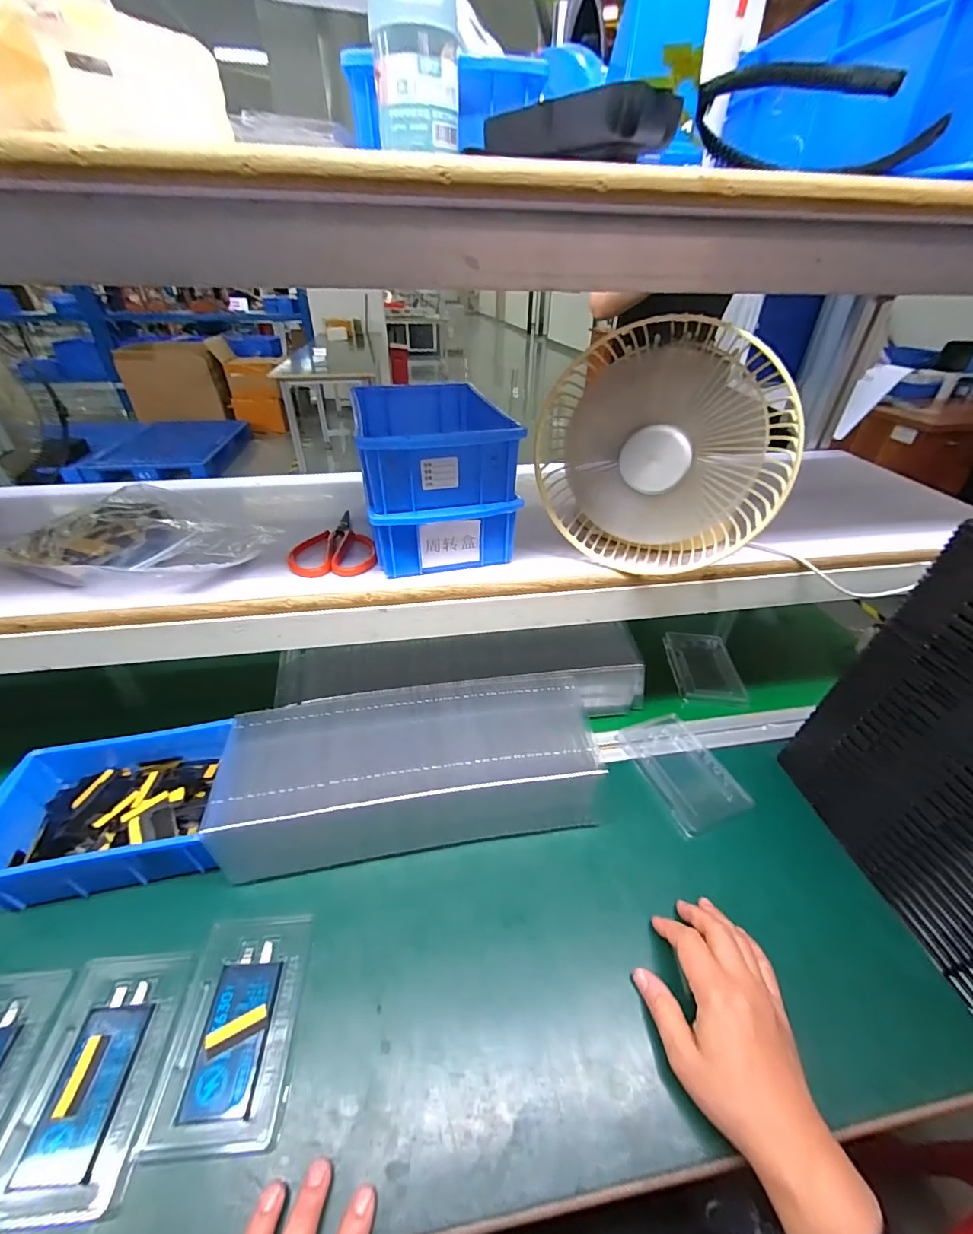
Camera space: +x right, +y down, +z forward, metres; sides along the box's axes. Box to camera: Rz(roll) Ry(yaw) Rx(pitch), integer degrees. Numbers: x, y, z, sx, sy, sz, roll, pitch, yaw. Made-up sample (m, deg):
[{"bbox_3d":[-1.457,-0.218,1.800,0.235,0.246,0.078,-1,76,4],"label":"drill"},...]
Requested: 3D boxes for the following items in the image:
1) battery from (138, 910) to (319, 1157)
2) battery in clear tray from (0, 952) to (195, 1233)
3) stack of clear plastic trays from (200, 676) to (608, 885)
[{"bbox_3d":[-0.180,0.296,0.341,0.084,0.011,0.129,-1,36,-3],"label":"battery"},{"bbox_3d":[-0.267,0.310,0.317,0.085,0.011,0.131,-2,36,-4],"label":"battery in clear tray"},{"bbox_3d":[-0.068,0.156,0.467,0.350,0.095,0.153,-7,37,-11],"label":"stack of clear plastic trays"}]

